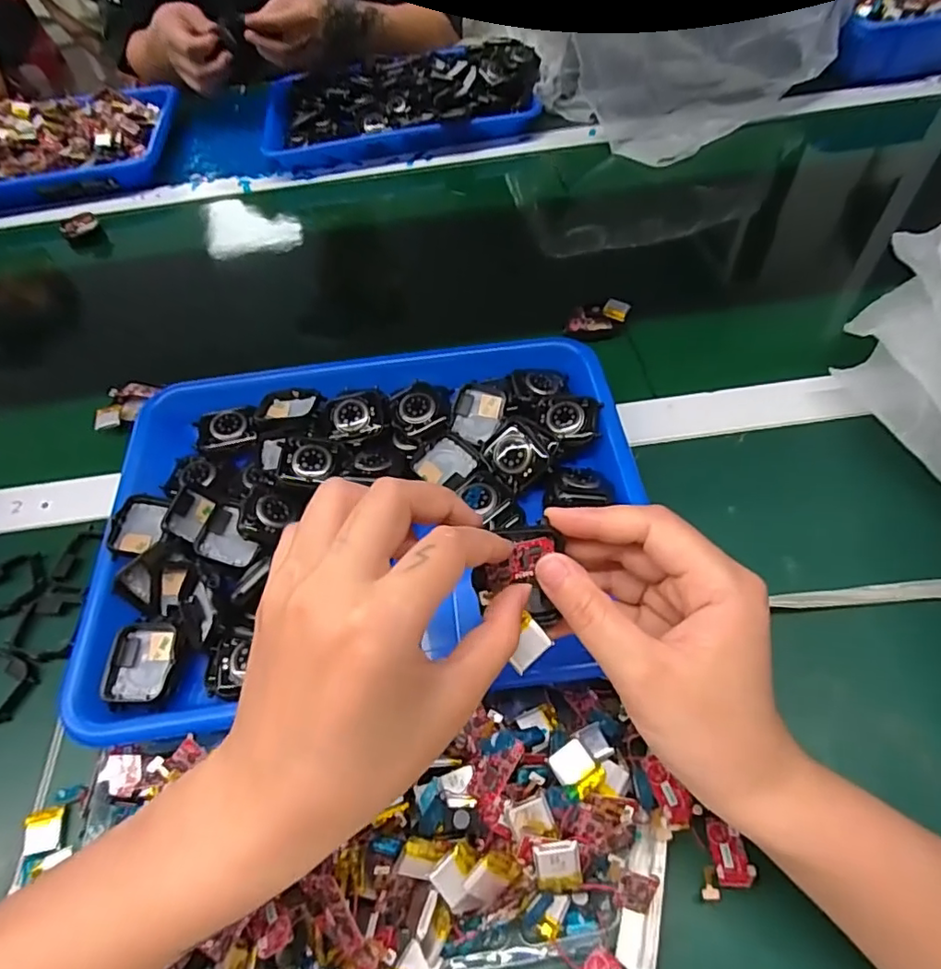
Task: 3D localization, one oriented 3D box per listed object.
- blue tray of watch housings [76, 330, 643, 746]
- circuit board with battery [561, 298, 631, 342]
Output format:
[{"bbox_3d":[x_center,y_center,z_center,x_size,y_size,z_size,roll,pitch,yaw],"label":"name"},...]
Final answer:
[{"bbox_3d":[-0.059,0.017,0.366,0.320,0.051,0.240,-9,55,0],"label":"blue tray of watch housings"},{"bbox_3d":[0.104,-0.135,0.477,0.052,0.017,0.027,-3,55,3],"label":"circuit board with battery"}]

